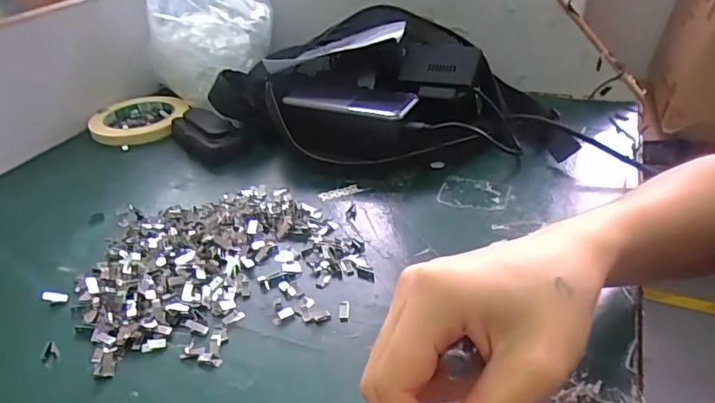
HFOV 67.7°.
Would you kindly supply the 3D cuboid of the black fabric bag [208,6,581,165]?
[{"bbox_3d":[0.020,-0.115,0.538,0.327,0.093,0.197,-3,33,4],"label":"black fabric bag"}]

